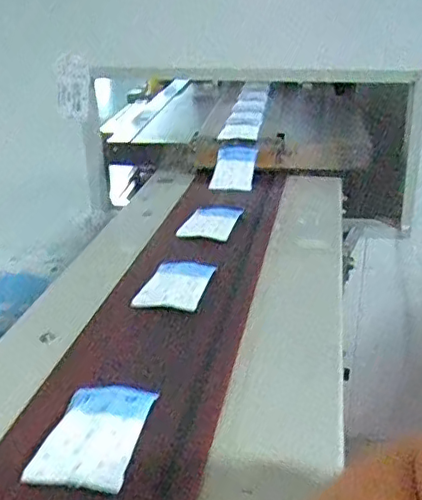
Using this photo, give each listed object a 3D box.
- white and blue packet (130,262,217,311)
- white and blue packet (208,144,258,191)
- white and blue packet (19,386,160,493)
[{"bbox_3d":[-0.047,0.045,0.829,0.080,0.024,0.138,5,27,12],"label":"white and blue packet"},{"bbox_3d":[0.048,-0.172,1.227,0.091,0.103,0.023,7,-14,25],"label":"white and blue packet"},{"bbox_3d":[-0.108,0.170,0.556,0.086,0.011,0.127,5,27,12],"label":"white and blue packet"}]

